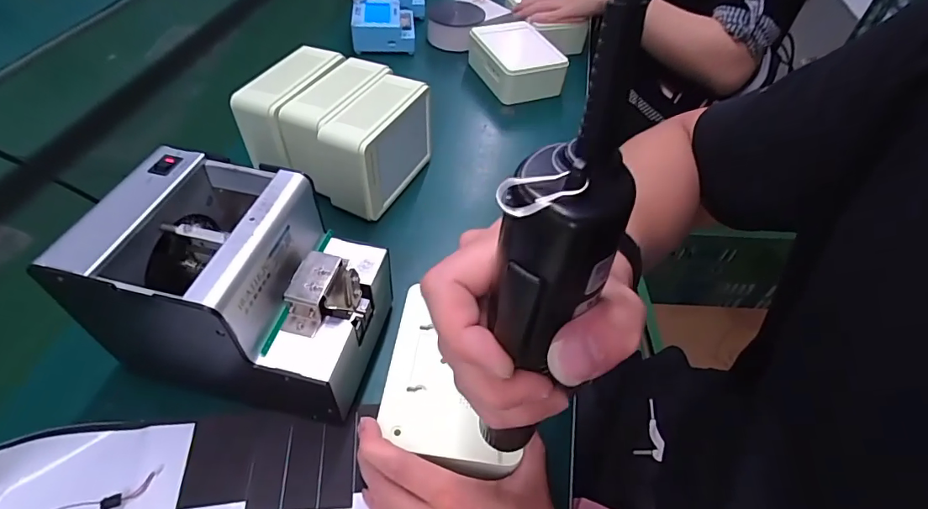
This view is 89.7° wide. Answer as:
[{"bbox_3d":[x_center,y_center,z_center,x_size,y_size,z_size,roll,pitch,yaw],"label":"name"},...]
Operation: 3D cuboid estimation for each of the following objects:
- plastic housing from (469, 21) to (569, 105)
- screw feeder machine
[{"bbox_3d":[0.081,-0.299,0.717,0.112,0.049,0.145,-16,52,-16],"label":"plastic housing"},{"bbox_3d":[-0.159,0.026,0.359,0.169,0.145,0.127,11,50,6],"label":"screw feeder machine"}]

